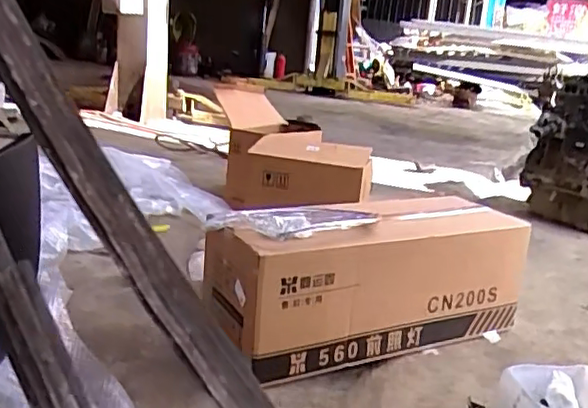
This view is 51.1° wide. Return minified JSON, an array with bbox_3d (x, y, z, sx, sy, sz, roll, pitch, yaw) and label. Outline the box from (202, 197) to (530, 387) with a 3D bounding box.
[{"bbox_3d":[0.179,0.164,1.428,0.717,0.310,0.284,-7,20,-29],"label":"box"}]

